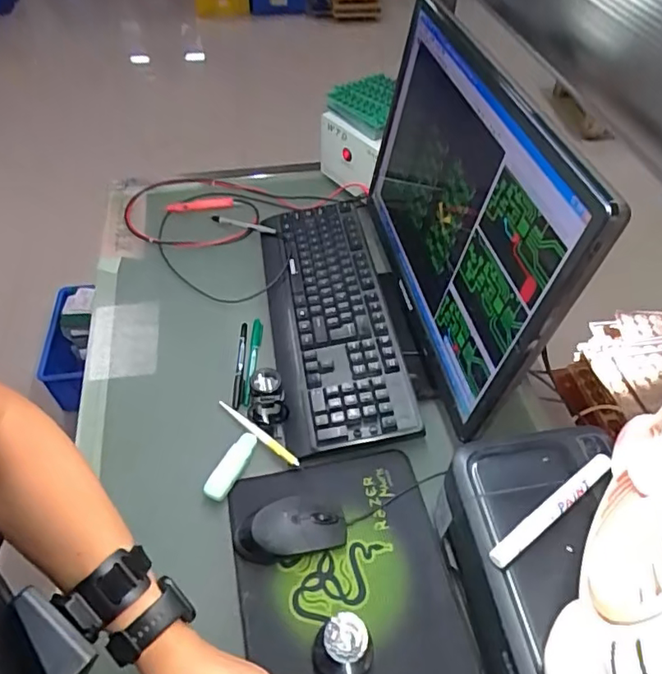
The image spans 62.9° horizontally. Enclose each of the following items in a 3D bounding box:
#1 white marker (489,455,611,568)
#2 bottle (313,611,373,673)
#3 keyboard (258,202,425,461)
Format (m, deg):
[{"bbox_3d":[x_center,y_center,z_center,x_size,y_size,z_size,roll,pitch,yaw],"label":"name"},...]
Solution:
[{"bbox_3d":[0.190,0.143,0.459,0.146,0.012,0.014,-29,56,-23],"label":"white marker"},{"bbox_3d":[0.011,0.277,0.475,0.046,0.073,0.044,0,50,-1],"label":"bottle"},{"bbox_3d":[-0.005,-0.042,0.773,0.165,0.037,0.450,-6,50,-6],"label":"keyboard"}]

